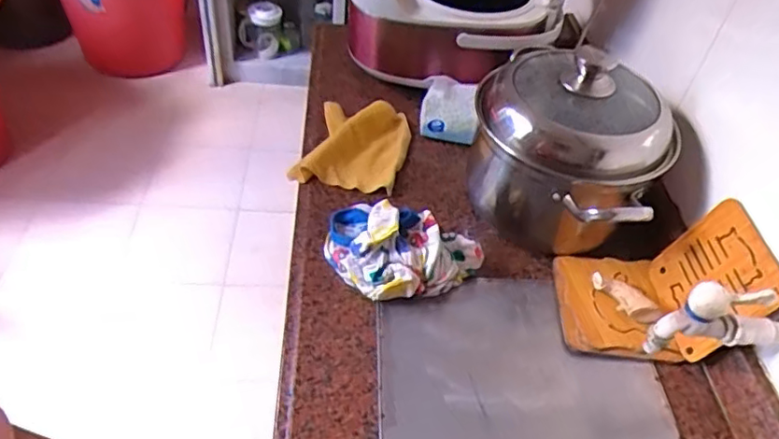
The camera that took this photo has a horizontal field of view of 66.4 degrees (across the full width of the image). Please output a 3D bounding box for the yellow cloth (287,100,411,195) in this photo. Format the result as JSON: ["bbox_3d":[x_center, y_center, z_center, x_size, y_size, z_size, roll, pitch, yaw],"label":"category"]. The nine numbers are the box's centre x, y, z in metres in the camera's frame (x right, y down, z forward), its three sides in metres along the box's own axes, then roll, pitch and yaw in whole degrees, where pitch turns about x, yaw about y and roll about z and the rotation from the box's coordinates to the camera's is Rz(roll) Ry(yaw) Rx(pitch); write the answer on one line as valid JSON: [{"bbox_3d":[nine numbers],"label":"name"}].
[{"bbox_3d":[-0.049,-0.114,0.869,0.141,0.038,0.167,12,46,8],"label":"yellow cloth"}]

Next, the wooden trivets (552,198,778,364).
[{"bbox_3d":[0.295,0.063,0.662,0.179,0.138,0.144,5,45,-3],"label":"wooden trivets"}]

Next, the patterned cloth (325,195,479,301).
[{"bbox_3d":[0.009,0.036,0.697,0.178,0.088,0.104,18,46,10],"label":"patterned cloth"}]

